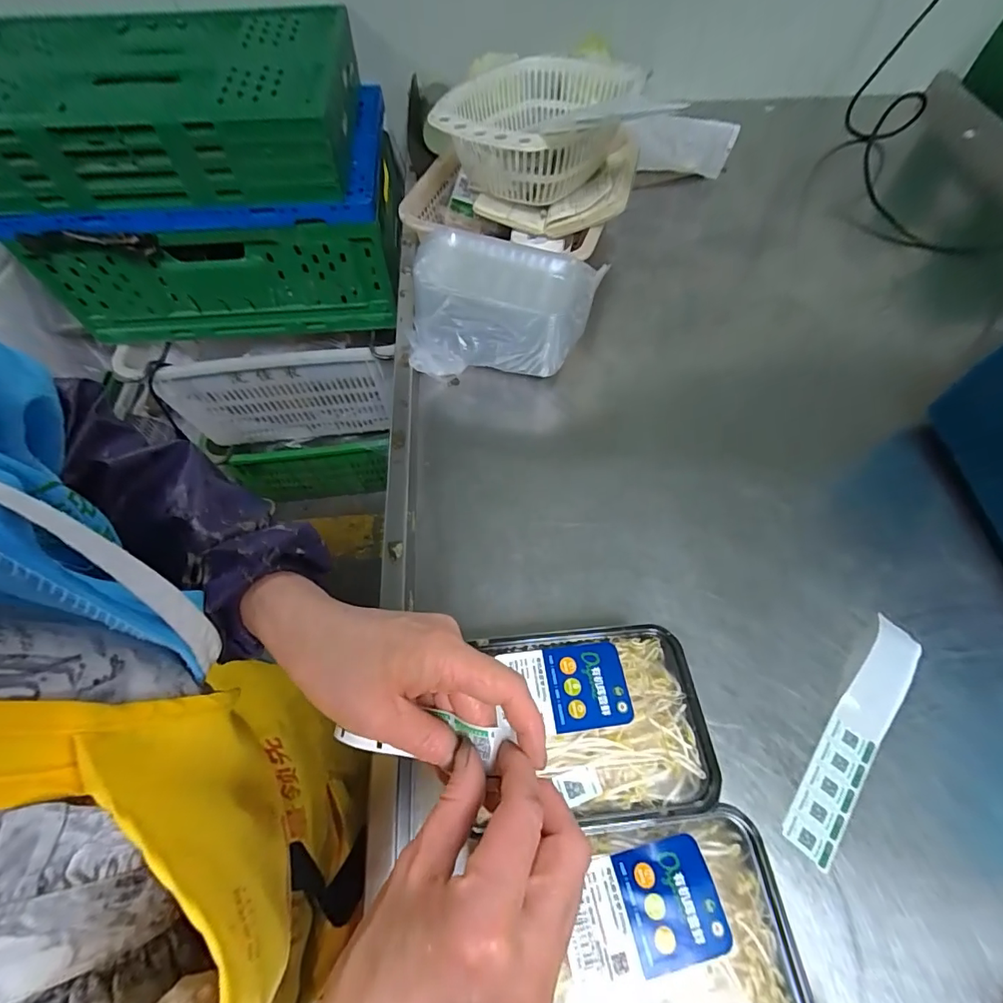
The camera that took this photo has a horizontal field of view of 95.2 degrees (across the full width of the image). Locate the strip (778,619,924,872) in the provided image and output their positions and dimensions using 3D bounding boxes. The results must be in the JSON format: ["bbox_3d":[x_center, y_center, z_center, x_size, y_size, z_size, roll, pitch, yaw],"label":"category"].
[{"bbox_3d":[0.309,0.199,0.397,0.039,0.010,0.223,38,69,18],"label":"strip"}]

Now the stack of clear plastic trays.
[{"bbox_3d":[-0.001,-0.244,0.565,0.220,0.101,0.143,-1,62,0],"label":"stack of clear plastic trays"}]

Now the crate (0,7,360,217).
[{"bbox_3d":[-0.502,-0.581,0.675,0.556,0.124,0.301,-6,63,-3],"label":"crate"}]

